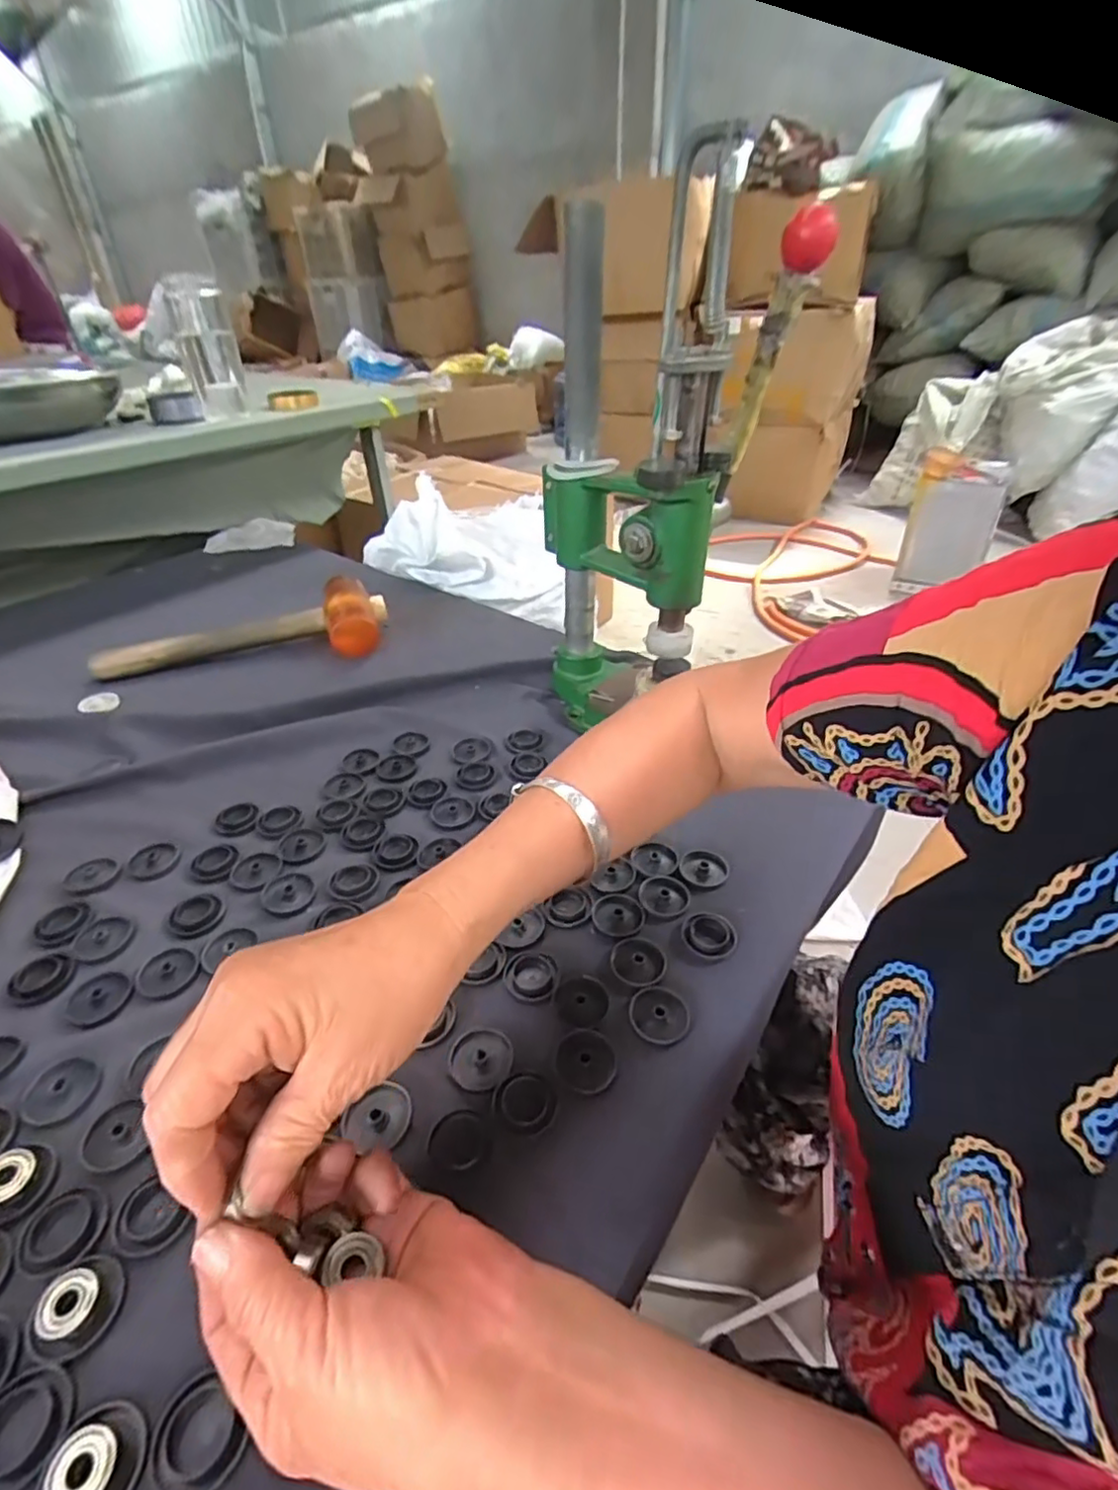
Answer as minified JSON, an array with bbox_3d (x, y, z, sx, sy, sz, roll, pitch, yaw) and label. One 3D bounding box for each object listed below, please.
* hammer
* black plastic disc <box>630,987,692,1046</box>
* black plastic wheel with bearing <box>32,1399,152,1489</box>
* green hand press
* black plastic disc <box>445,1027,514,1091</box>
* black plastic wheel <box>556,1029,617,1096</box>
[{"bbox_3d":[-0.347,-0.126,0.714,0.303,0.063,0.095,-9,38,-12],"label":"hammer"},{"bbox_3d":[0.058,0.158,0.366,0.033,0.011,0.032,0,37,0],"label":"black plastic disc"},{"bbox_3d":[-0.166,0.253,0.223,0.035,0.011,0.033,0,37,0],"label":"black plastic wheel with bearing"},{"bbox_3d":[0.073,-0.195,0.534,0.169,0.366,0.157,29,46,33],"label":"green hand press"},{"bbox_3d":[-0.041,0.167,0.341,0.033,0.004,0.032,0,37,0],"label":"black plastic disc"},{"bbox_3d":[0.015,0.167,0.340,0.031,0.004,0.032,0,37,0],"label":"black plastic wheel"}]

